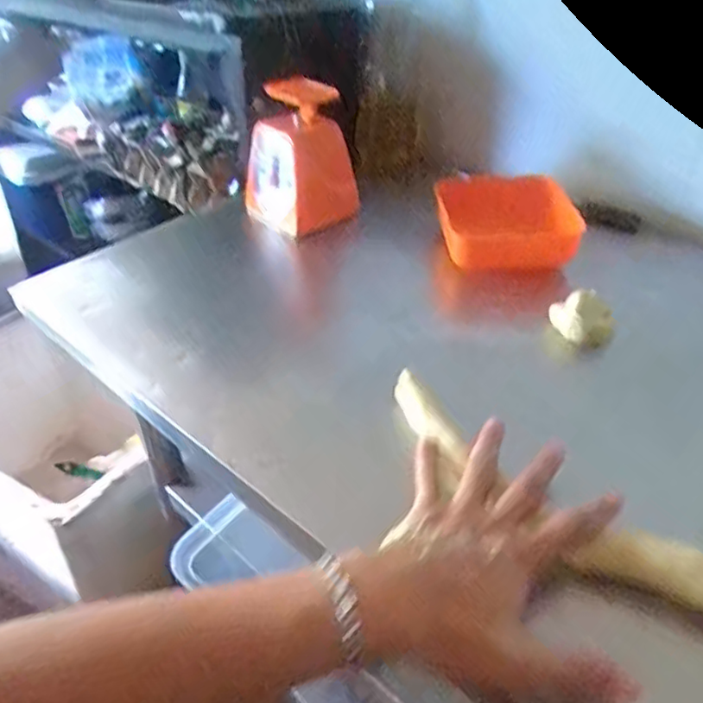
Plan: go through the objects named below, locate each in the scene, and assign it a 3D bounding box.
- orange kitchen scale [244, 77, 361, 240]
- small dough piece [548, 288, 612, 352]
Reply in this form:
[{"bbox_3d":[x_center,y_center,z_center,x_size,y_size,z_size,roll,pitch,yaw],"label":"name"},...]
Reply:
[{"bbox_3d":[-0.066,-0.246,0.803,0.130,0.168,0.093,29,45,34],"label":"orange kitchen scale"},{"bbox_3d":[0.223,-0.035,0.616,0.060,0.032,0.048,16,39,21],"label":"small dough piece"}]

